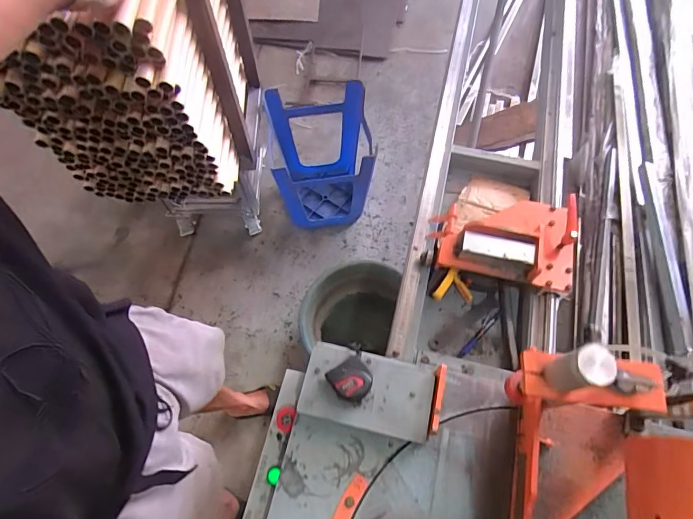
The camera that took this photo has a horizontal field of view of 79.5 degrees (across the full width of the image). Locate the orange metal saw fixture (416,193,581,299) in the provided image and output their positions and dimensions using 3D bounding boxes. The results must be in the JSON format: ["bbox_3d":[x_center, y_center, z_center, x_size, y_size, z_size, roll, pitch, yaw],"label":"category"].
[{"bbox_3d":[0.303,-0.045,0.813,0.265,0.099,0.182,13,66,6],"label":"orange metal saw fixture"}]

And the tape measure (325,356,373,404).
[{"bbox_3d":[0.007,0.191,0.651,0.060,0.039,0.061,-33,70,-14],"label":"tape measure"}]

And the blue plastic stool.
[{"bbox_3d":[-0.087,-0.355,1.521,0.350,0.406,0.335,-8,66,-4],"label":"blue plastic stool"}]

